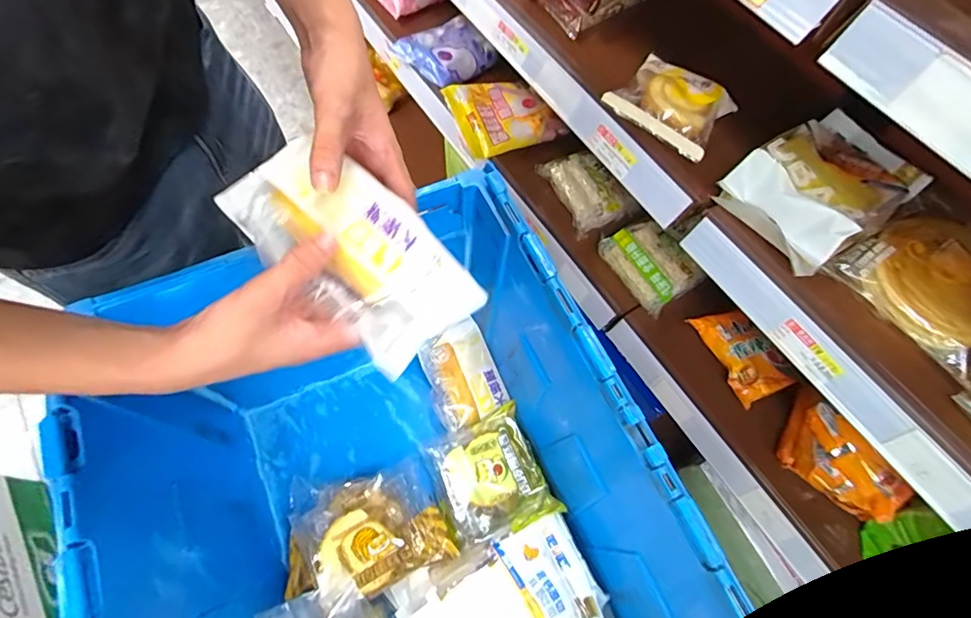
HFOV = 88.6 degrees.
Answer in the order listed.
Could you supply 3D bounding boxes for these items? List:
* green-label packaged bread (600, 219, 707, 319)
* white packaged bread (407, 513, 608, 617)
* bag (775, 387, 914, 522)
[{"bbox_3d":[0.257,-0.075,0.778,0.091,0.049,0.137,-31,70,-17],"label":"green-label packaged bread"},{"bbox_3d":[0.024,0.306,0.498,0.187,0.045,0.114,-28,70,-16],"label":"white packaged bread"},{"bbox_3d":[0.438,0.187,0.628,0.052,0.112,0.158,-21,68,-13],"label":"bag"}]

